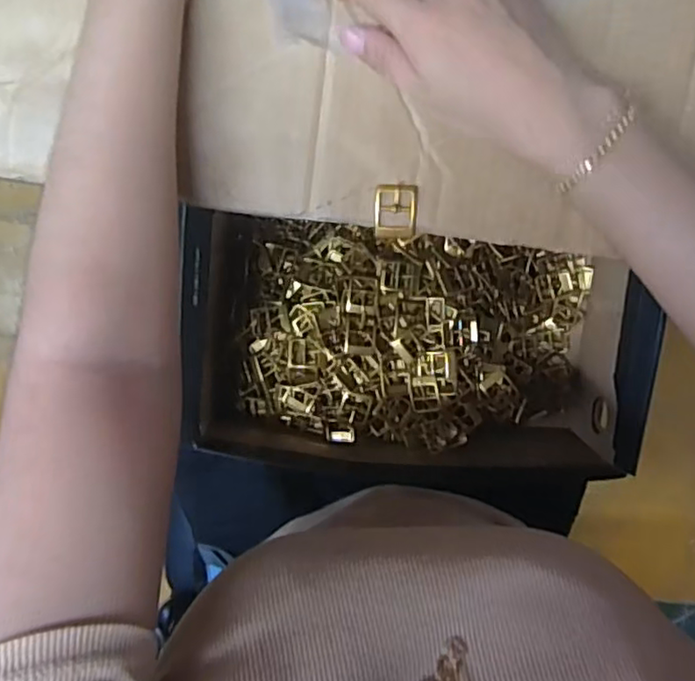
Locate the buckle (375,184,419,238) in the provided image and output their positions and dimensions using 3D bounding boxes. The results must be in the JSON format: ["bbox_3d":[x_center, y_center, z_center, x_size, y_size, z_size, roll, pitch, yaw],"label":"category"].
[{"bbox_3d":[0.029,-0.076,0.376,0.026,0.004,0.031,-1,98,-2],"label":"buckle"}]

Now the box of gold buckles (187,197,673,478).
[{"bbox_3d":[0.051,0.009,0.517,0.345,0.102,0.196,4,97,-3],"label":"box of gold buckles"}]

